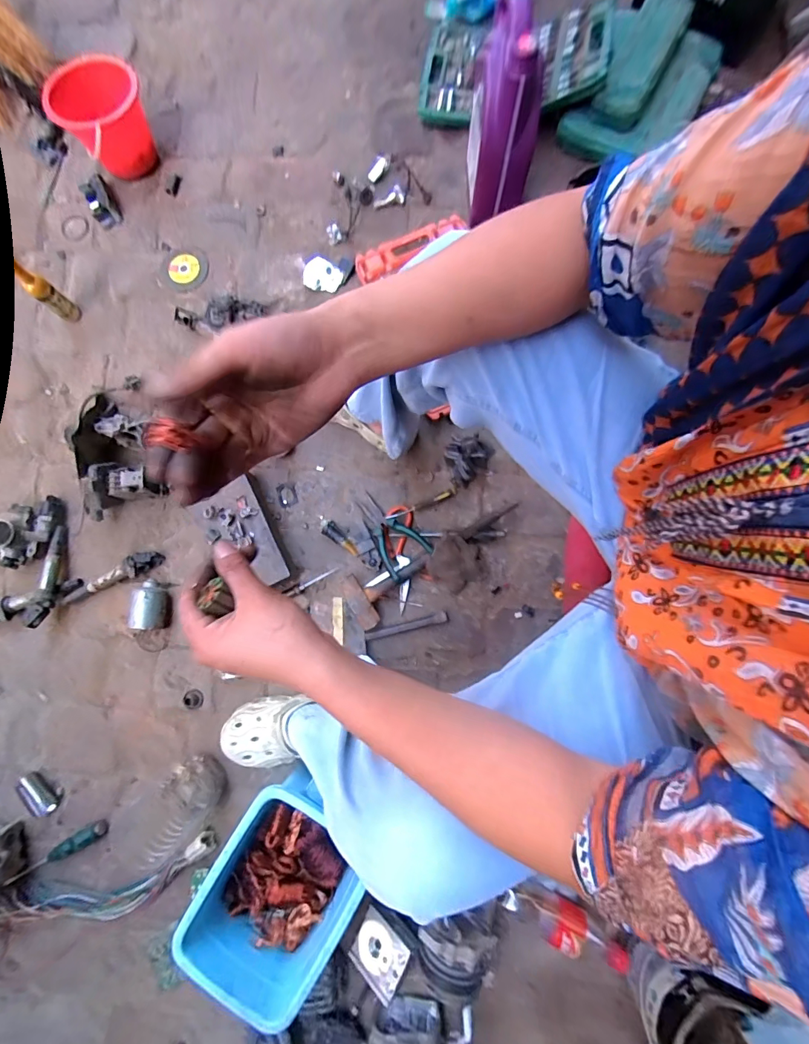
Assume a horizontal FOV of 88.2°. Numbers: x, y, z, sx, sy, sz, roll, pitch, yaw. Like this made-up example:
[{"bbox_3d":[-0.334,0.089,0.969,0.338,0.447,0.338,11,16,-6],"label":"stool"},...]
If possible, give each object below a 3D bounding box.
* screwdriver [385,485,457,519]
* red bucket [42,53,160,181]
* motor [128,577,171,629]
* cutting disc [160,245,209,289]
[{"bbox_3d":[0.034,-0.034,0.810,0.147,0.014,0.015,-24,82,-2],"label":"screwdriver"},{"bbox_3d":[-0.604,-0.811,0.850,0.170,0.137,0.170,0,82,1],"label":"red bucket"},{"bbox_3d":[-0.472,0.151,0.773,0.059,0.059,0.088,3,83,0],"label":"motor"},{"bbox_3d":[-0.466,-0.540,0.882,0.099,0.011,0.097,0,85,2],"label":"cutting disc"}]

